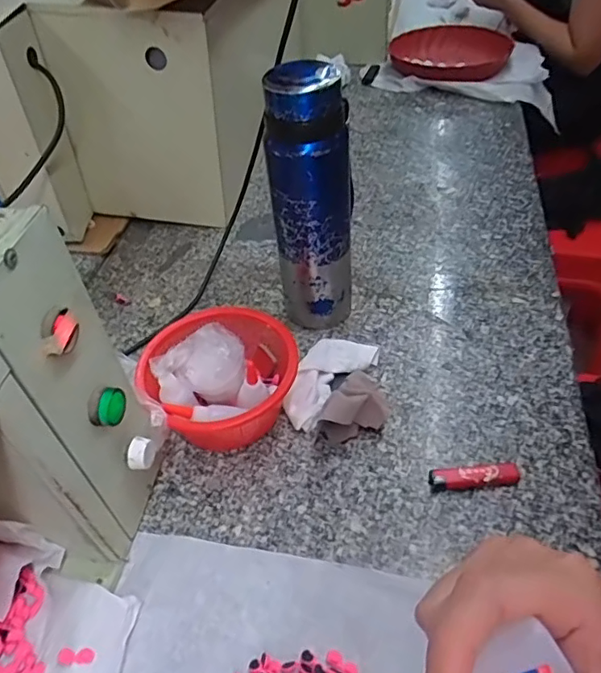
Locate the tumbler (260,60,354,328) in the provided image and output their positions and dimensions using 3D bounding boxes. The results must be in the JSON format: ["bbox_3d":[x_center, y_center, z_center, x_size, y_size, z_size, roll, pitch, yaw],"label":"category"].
[{"bbox_3d":[0.013,-0.128,0.563,0.079,0.272,0.066,-2,45,4],"label":"tumbler"}]

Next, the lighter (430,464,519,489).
[{"bbox_3d":[0.154,0.123,0.487,0.079,0.012,0.020,-5,45,1],"label":"lighter"}]

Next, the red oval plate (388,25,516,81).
[{"bbox_3d":[0.287,-0.559,1.086,0.240,0.043,0.181,13,48,17],"label":"red oval plate"}]

